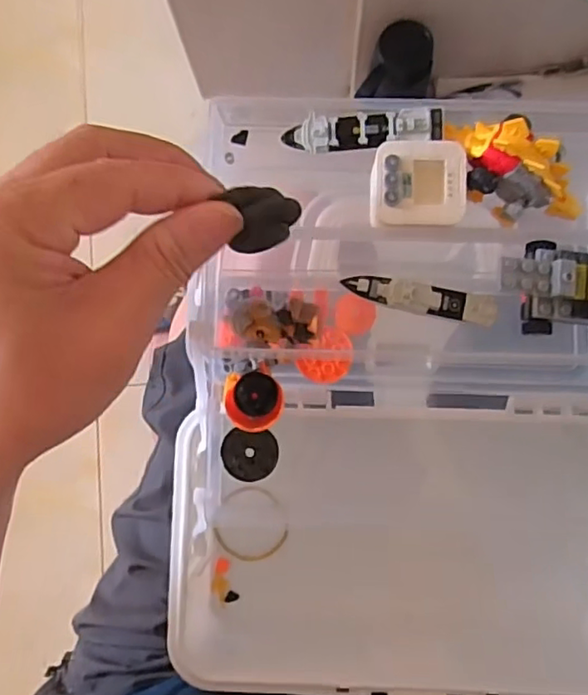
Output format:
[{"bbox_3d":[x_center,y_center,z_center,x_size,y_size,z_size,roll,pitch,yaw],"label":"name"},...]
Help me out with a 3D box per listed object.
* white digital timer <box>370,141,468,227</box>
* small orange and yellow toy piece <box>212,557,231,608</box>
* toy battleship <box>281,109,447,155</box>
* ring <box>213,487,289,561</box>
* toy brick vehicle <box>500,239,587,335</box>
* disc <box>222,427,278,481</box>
[{"bbox_3d":[0.058,-0.077,0.277,0.044,0.010,0.038,0,83,1],"label":"white digital timer"},{"bbox_3d":[-0.049,0.156,0.396,0.011,0.007,0.031,2,83,2],"label":"small orange and yellow toy piece"},{"bbox_3d":[0.033,-0.103,0.286,0.074,0.018,0.016,-1,83,1],"label":"toy battleship"},{"bbox_3d":[-0.029,0.119,0.399,0.049,0.006,0.049,0,86,-1],"label":"ring"},{"bbox_3d":[0.133,-0.025,0.277,0.087,0.032,0.036,10,83,-11],"label":"toy brick vehicle"},{"bbox_3d":[-0.024,0.059,0.324,0.030,0.004,0.027,0,83,1],"label":"disc"}]

